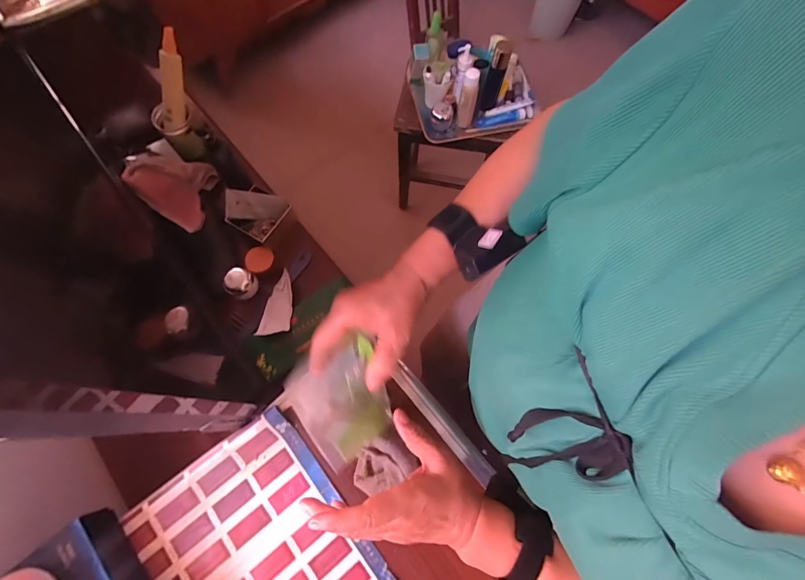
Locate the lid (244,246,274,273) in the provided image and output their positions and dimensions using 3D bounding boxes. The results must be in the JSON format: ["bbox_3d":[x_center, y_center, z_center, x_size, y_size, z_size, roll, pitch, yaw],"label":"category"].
[{"bbox_3d":[-0.293,-0.063,0.749,0.050,0.008,0.056,26,79,-14],"label":"lid"}]

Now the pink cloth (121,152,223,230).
[{"bbox_3d":[-0.470,-0.224,0.776,0.162,0.041,0.145,42,59,-22],"label":"pink cloth"}]

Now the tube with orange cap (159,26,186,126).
[{"bbox_3d":[-0.471,-0.432,0.749,0.036,0.175,0.032,22,33,7],"label":"tube with orange cap"}]

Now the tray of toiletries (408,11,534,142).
[{"bbox_3d":[0.191,-0.548,0.964,0.318,0.184,0.221,-8,70,-3],"label":"tray of toiletries"}]

